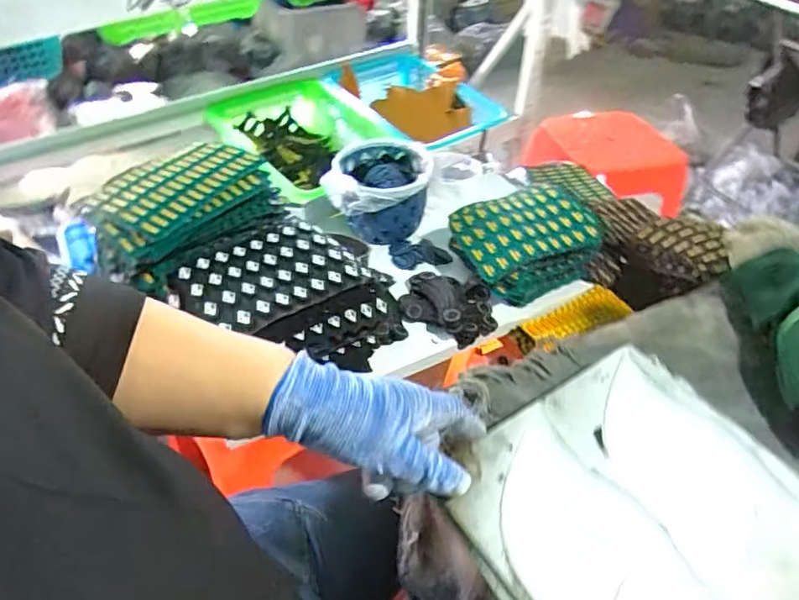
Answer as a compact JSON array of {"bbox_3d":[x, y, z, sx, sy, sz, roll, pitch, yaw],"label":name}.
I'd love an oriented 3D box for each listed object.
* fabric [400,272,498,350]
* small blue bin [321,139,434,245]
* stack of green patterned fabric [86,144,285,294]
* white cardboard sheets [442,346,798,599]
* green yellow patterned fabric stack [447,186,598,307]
[{"bbox_3d":[0.074,0.004,0.845,0.157,0.037,0.105,24,47,22],"label":"fabric"},{"bbox_3d":[-0.040,-0.186,0.985,0.187,0.128,0.171,-6,43,-9],"label":"small blue bin"},{"bbox_3d":[-0.282,-0.120,0.705,0.159,0.054,0.239,28,49,26],"label":"stack of green patterned fabric"},{"bbox_3d":[0.166,0.141,0.372,0.233,0.012,0.203,-25,49,-26],"label":"white cardboard sheets"},{"bbox_3d":[0.211,-0.100,0.908,0.238,0.091,0.170,-18,46,-20],"label":"green yellow patterned fabric stack"}]

